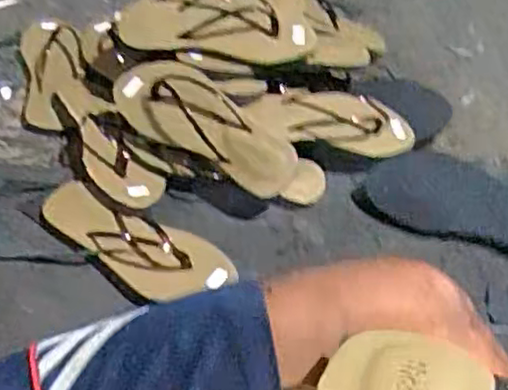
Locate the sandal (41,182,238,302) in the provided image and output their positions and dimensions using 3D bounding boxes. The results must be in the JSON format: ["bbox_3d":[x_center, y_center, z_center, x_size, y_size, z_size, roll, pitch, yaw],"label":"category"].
[{"bbox_3d":[-0.136,0.045,0.729,0.223,0.040,0.084,24,51,16],"label":"sandal"}]

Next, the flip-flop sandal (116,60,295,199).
[{"bbox_3d":[-0.059,-0.084,0.782,0.237,0.090,0.035,28,10,9],"label":"flip-flop sandal"}]

